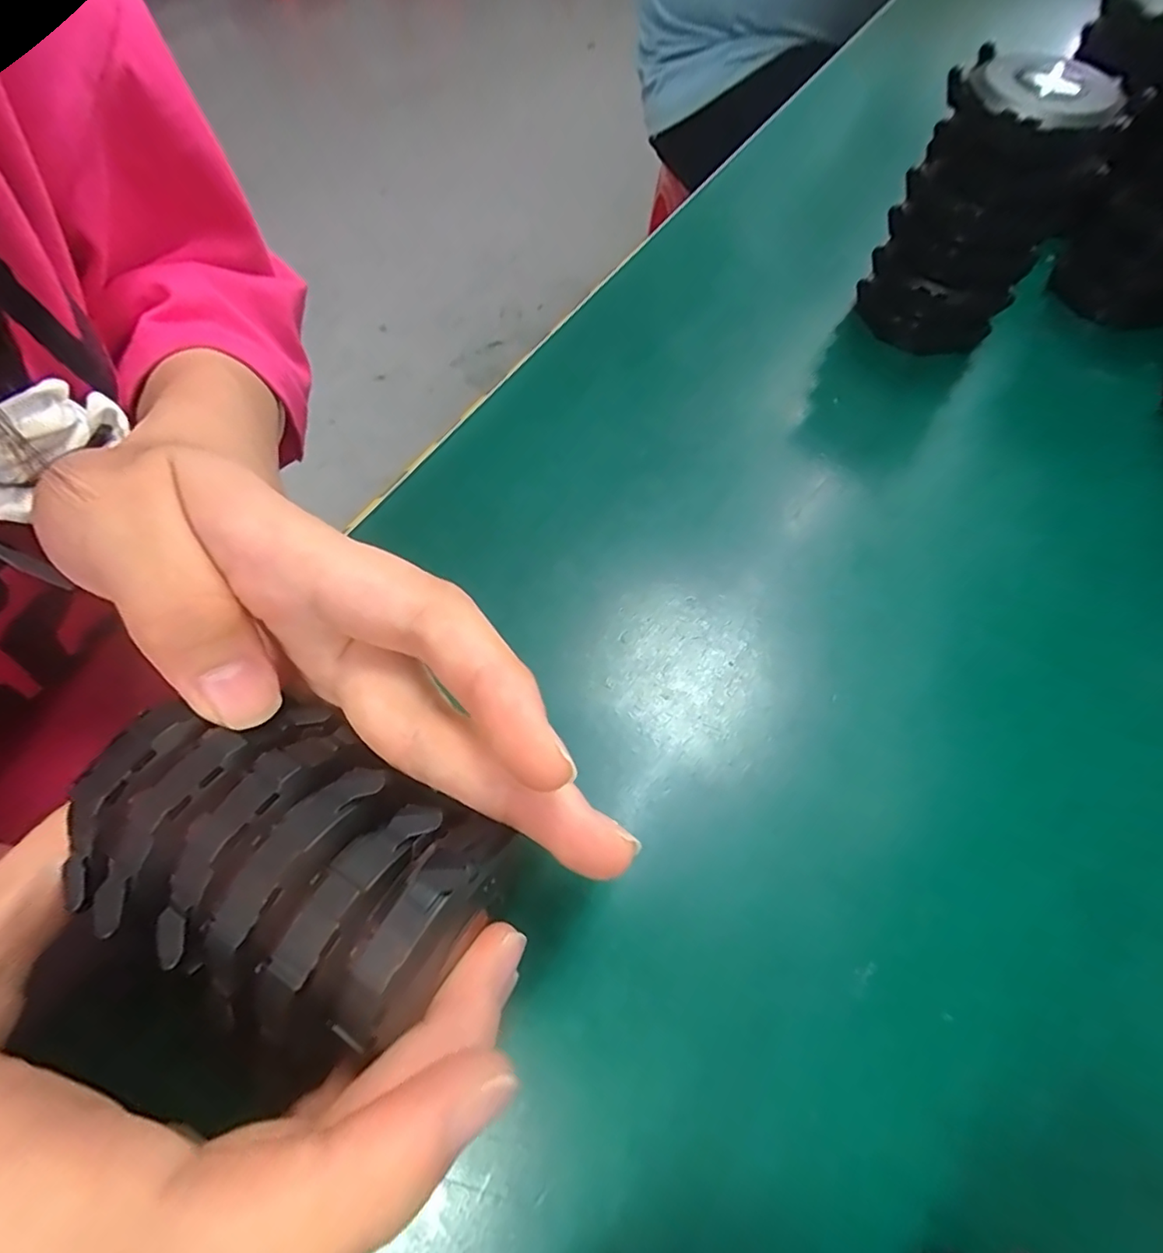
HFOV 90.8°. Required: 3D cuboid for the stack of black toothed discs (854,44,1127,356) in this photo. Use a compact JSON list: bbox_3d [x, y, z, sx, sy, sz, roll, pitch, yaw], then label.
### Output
[{"bbox_3d":[0.141,-0.144,0.211,0.053,0.079,0.049,33,68,16],"label":"stack of black toothed discs"}]

